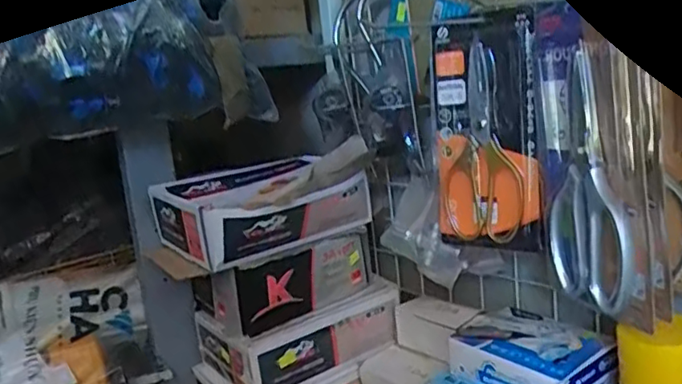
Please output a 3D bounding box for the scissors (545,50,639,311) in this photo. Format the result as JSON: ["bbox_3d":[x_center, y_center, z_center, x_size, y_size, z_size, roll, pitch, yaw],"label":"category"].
[{"bbox_3d":[0.193,-0.009,0.481,0.022,0.192,0.091,-7,9,-5],"label":"scissors"}]

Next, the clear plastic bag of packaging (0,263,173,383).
[{"bbox_3d":[-0.381,0.188,0.752,0.264,0.145,0.180,-13,11,-35],"label":"clear plastic bag of packaging"}]

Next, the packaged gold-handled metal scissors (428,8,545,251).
[{"bbox_3d":[0.144,-0.058,0.610,0.117,0.230,0.020,0,4,41],"label":"packaged gold-handled metal scissors"}]

